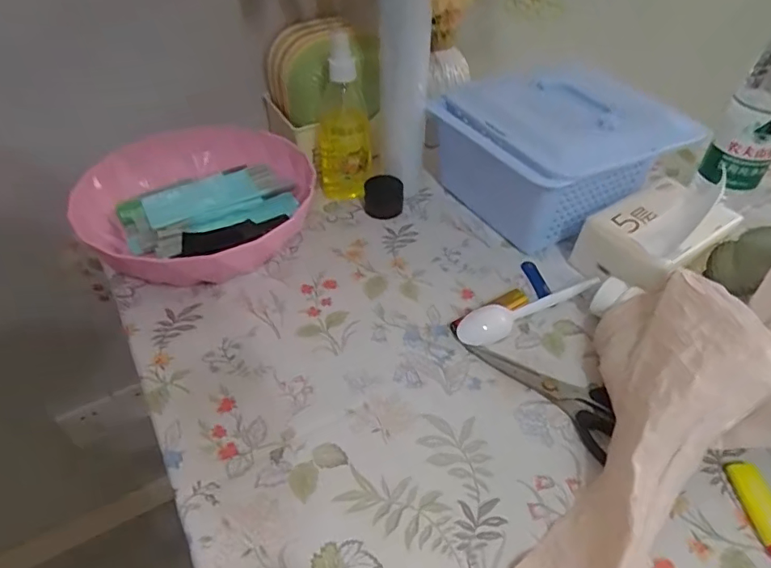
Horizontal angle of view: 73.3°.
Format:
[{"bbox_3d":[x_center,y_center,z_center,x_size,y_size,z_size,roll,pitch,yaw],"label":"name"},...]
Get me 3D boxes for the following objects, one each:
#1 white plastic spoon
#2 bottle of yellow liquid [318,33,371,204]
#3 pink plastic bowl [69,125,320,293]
[{"bbox_3d":[0.131,0.021,0.479,0.147,0.015,0.029,-22,48,-21],"label":"white plastic spoon"},{"bbox_3d":[-0.047,-0.175,0.566,0.055,0.178,0.042,-7,45,-7],"label":"bottle of yellow liquid"},{"bbox_3d":[-0.196,-0.092,0.559,0.219,0.071,0.251,-31,52,-28],"label":"pink plastic bowl"}]

